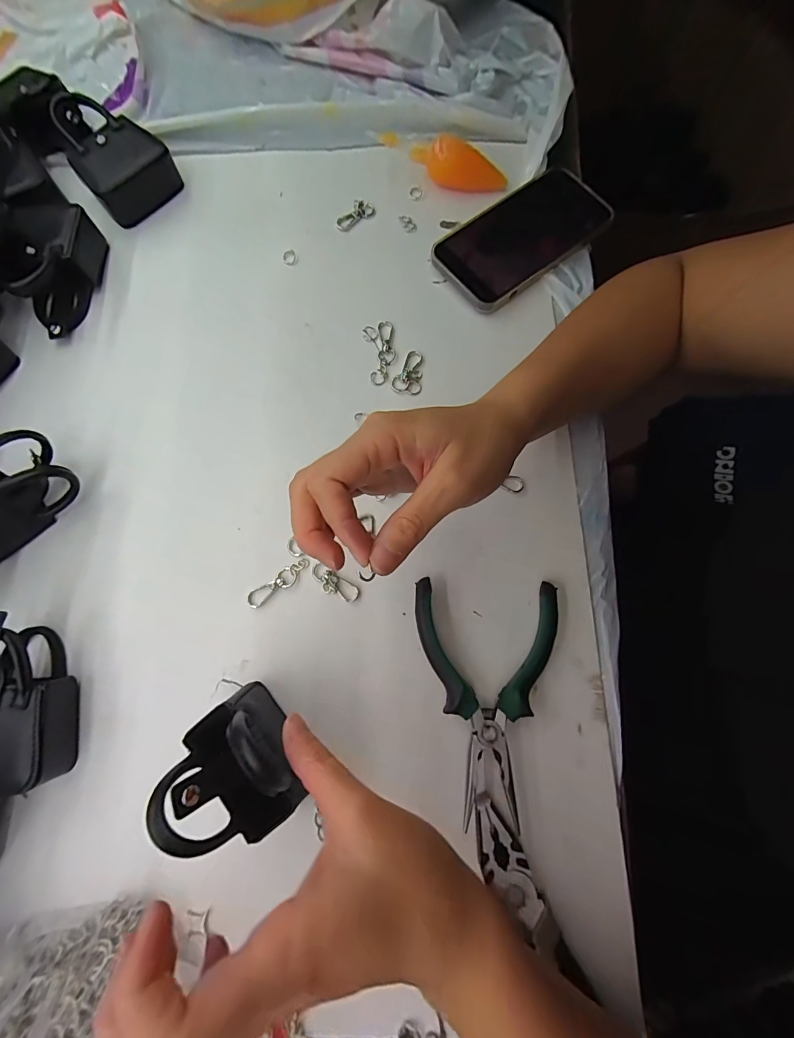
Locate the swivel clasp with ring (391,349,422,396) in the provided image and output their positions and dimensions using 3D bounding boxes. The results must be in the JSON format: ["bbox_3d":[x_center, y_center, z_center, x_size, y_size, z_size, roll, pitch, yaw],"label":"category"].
[{"bbox_3d":[0.009,-0.123,0.339,0.025,0.006,0.039,5,76,0],"label":"swivel clasp with ring"}]

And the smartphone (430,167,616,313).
[{"bbox_3d":[0.111,-0.252,0.361,0.162,0.013,0.083,-39,80,-10],"label":"smartphone"}]

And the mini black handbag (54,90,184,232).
[{"bbox_3d":[-0.261,-0.337,0.375,0.076,0.043,0.093,-40,80,-10],"label":"mini black handbag"}]

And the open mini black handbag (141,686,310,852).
[{"bbox_3d":[-0.086,0.136,0.226,0.063,0.096,0.051,43,79,9],"label":"open mini black handbag"}]

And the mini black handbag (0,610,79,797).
[{"bbox_3d":[-0.257,0.120,0.265,0.071,0.044,0.107,-10,76,-3],"label":"mini black handbag"}]

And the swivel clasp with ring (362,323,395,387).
[{"bbox_3d":[-0.014,-0.141,0.344,0.026,0.009,0.057,-7,76,-3],"label":"swivel clasp with ring"}]

